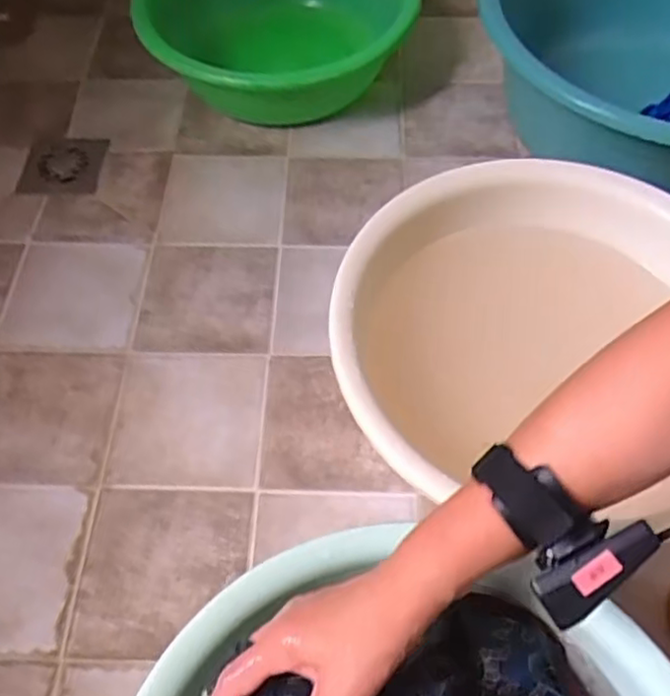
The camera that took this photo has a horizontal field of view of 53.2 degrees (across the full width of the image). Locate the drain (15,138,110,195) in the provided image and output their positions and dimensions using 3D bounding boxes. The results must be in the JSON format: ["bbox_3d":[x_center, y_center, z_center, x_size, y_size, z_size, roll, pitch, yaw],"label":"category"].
[{"bbox_3d":[-0.349,-0.236,0.866,0.095,0.011,0.103,3,64,-7],"label":"drain"}]

